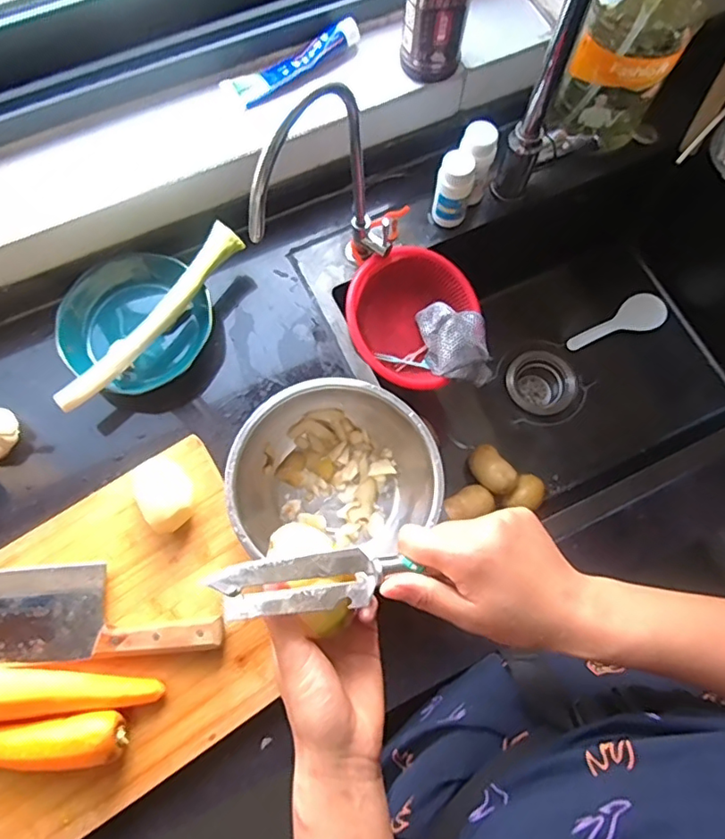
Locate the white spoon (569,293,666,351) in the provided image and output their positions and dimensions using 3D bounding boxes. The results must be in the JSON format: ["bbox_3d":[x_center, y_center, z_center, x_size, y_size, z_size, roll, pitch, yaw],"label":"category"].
[{"bbox_3d":[0.405,-0.150,0.879,0.161,0.018,0.056,-24,75,-8],"label":"white spoon"}]

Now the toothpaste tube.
[{"bbox_3d":[-0.080,-0.415,0.640,0.163,0.025,0.041,-35,77,-10],"label":"toothpaste tube"}]

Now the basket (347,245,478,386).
[{"bbox_3d":[0.056,-0.124,0.683,0.148,0.076,0.172,28,75,7],"label":"basket"}]

